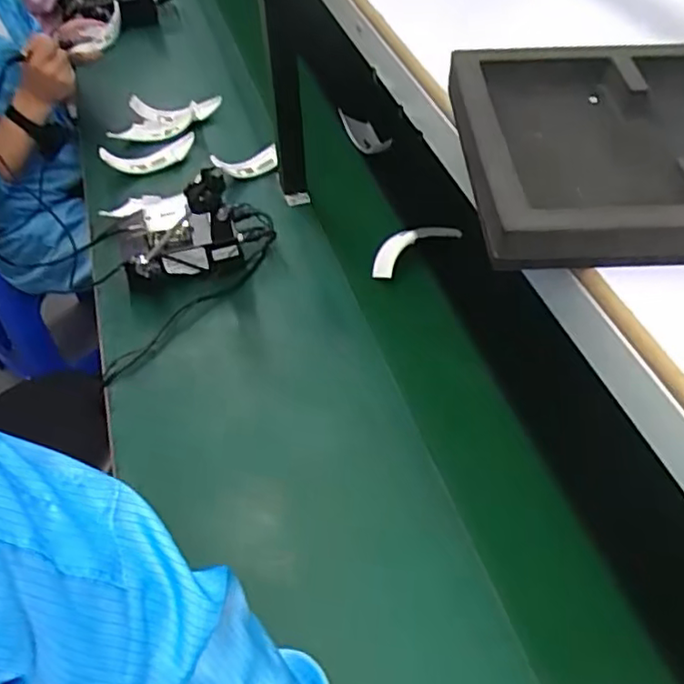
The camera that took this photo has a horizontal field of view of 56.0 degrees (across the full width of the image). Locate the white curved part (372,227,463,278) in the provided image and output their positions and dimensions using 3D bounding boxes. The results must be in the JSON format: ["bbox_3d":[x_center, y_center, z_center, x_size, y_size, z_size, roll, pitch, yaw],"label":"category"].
[{"bbox_3d":[0.119,-0.157,1.059,0.170,0.058,0.042,-30,54,-22],"label":"white curved part"}]

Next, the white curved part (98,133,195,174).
[{"bbox_3d":[-0.363,-0.360,1.239,0.188,0.030,0.070,-23,57,-24],"label":"white curved part"}]

